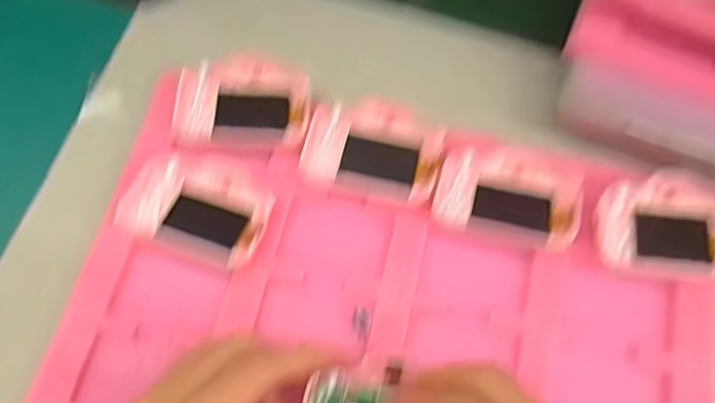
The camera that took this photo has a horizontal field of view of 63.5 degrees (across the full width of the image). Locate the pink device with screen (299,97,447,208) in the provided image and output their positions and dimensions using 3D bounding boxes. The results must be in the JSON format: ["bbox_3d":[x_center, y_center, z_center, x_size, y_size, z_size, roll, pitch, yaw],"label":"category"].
[{"bbox_3d":[0.011,-0.036,0.364,0.083,0.015,0.063,14,68,3],"label":"pink device with screen"}]

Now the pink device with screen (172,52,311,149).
[{"bbox_3d":[-0.072,-0.067,0.376,0.084,0.017,0.065,2,68,-1],"label":"pink device with screen"}]

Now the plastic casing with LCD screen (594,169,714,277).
[{"bbox_3d":[0.188,0.012,0.351,0.084,0.018,0.062,6,68,0],"label":"plastic casing with LCD screen"}]

